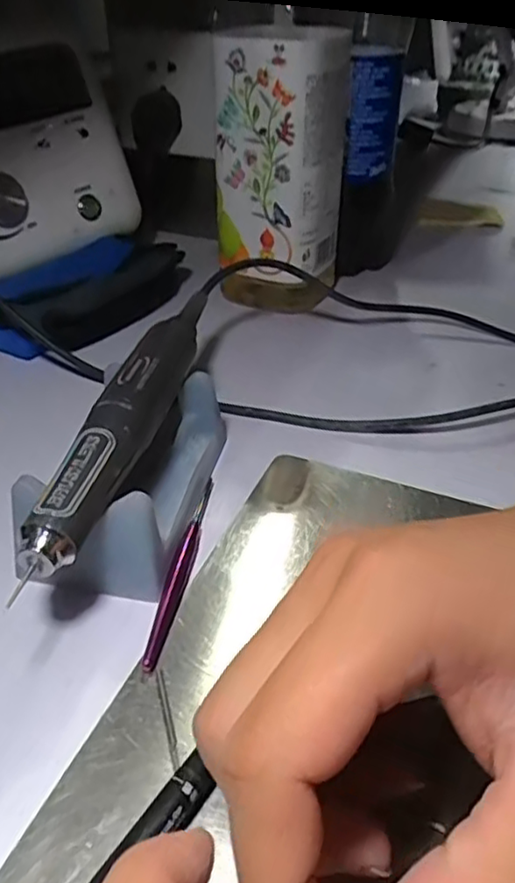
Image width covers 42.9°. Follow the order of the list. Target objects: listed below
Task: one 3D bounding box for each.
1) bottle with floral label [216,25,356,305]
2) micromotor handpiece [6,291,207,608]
[{"bbox_3d":[0.015,-0.176,0.442,0.084,0.169,0.086,2,36,3],"label":"bottle with floral label"},{"bbox_3d":[-0.051,-0.017,0.275,0.020,0.020,0.191,6,37,8],"label":"micromotor handpiece"}]

